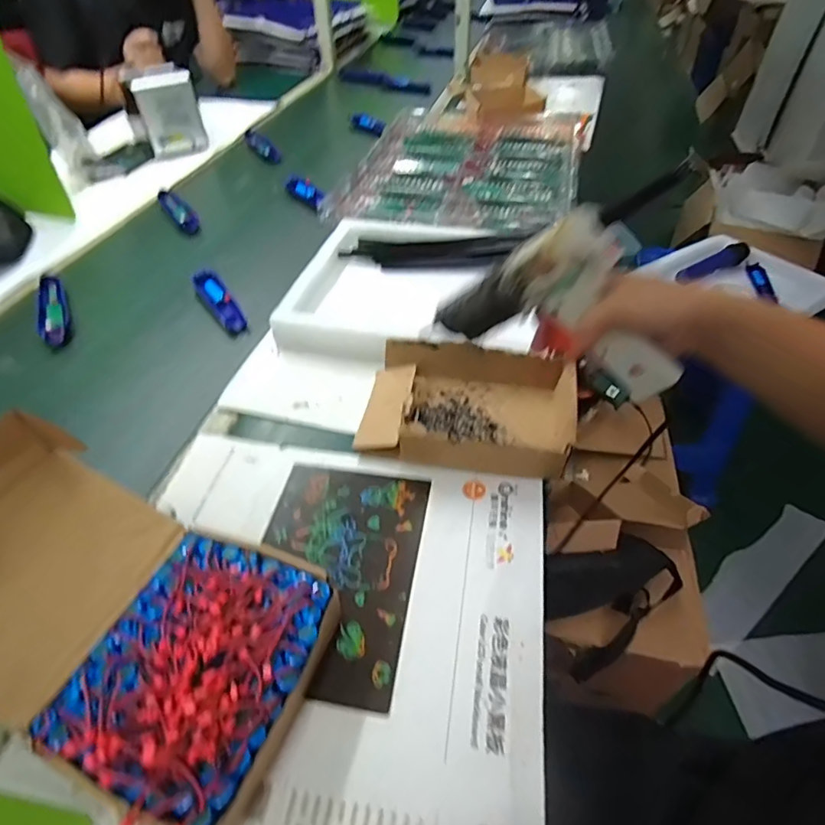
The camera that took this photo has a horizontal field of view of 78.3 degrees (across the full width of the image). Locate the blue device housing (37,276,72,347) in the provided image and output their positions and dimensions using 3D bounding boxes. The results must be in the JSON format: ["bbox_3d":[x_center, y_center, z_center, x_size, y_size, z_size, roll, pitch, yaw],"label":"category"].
[{"bbox_3d":[-0.513,-0.151,0.724,0.038,0.015,0.173,-21,50,-19],"label":"blue device housing"}]

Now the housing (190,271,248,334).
[{"bbox_3d":[-0.286,-0.169,0.748,0.036,0.021,0.157,-27,52,-24],"label":"housing"}]

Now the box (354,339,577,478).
[{"bbox_3d":[0.057,-0.011,0.550,0.210,0.051,0.156,11,47,10],"label":"box"}]

